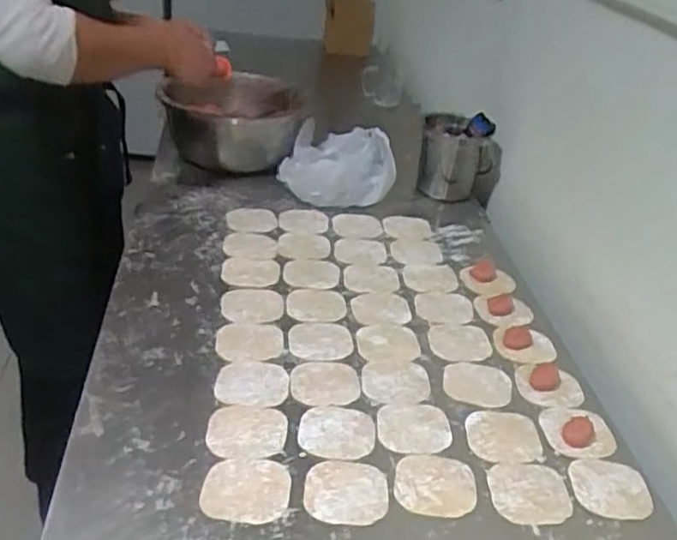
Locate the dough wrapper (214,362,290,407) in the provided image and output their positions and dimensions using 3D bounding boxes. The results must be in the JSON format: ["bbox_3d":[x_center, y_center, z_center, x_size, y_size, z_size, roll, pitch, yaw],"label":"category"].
[{"bbox_3d":[-0.100,0.133,0.792,0.083,0.004,0.075,2,32,1],"label":"dough wrapper"}]

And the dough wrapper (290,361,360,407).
[{"bbox_3d":[-0.016,0.134,0.807,0.085,0.007,0.074,-5,35,-17],"label":"dough wrapper"}]

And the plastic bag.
[{"bbox_3d":[-0.001,-0.183,1.208,0.196,0.136,0.084,7,34,0],"label":"plastic bag"}]

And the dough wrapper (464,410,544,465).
[{"bbox_3d":[0.185,0.187,0.763,0.081,0.004,0.078,4,34,-5],"label":"dough wrapper"}]

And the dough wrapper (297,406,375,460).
[{"bbox_3d":[-0.002,0.175,0.739,0.081,0.007,0.077,5,34,-4],"label":"dough wrapper"}]

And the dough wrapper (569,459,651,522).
[{"bbox_3d":[0.285,0.228,0.711,0.080,0.004,0.071,9,34,3],"label":"dough wrapper"}]

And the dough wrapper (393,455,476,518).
[{"bbox_3d":[0.099,0.216,0.690,0.080,0.004,0.076,9,34,2],"label":"dough wrapper"}]

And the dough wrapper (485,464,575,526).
[{"bbox_3d":[0.196,0.227,0.696,0.082,0.004,0.075,2,34,-7],"label":"dough wrapper"}]

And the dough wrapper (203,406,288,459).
[{"bbox_3d":[-0.097,0.170,0.725,0.083,0.006,0.077,5,34,-3],"label":"dough wrapper"}]

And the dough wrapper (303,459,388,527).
[{"bbox_3d":[0.008,0.217,0.670,0.082,0.004,0.074,5,34,-3],"label":"dough wrapper"}]

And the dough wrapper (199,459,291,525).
[{"bbox_3d":[-0.089,0.212,0.658,0.082,0.006,0.074,6,33,-5],"label":"dough wrapper"}]

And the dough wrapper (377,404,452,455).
[{"bbox_3d":[0.085,0.175,0.756,0.081,0.004,0.073,2,34,-7],"label":"dough wrapper"}]

